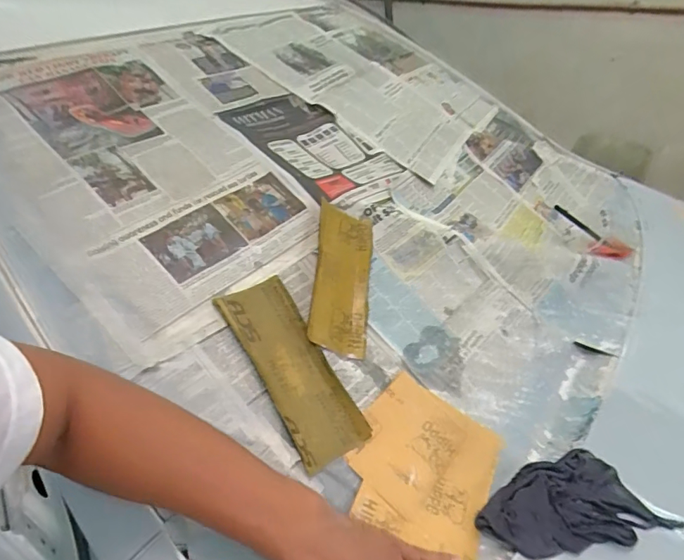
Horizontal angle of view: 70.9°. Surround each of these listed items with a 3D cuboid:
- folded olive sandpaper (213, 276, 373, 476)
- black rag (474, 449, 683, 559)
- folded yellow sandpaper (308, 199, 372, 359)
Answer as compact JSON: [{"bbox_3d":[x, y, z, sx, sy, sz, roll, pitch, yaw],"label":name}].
[{"bbox_3d":[-0.057,0.104,0.568,0.087,0.010,0.229,-25,74,-30],"label":"folded olive sandpaper"},{"bbox_3d":[0.259,0.251,0.538,0.207,0.036,0.109,-12,38,-16],"label":"black rag"},{"bbox_3d":[0.001,-0.005,0.658,0.086,0.011,0.219,23,53,-26],"label":"folded yellow sandpaper"}]

